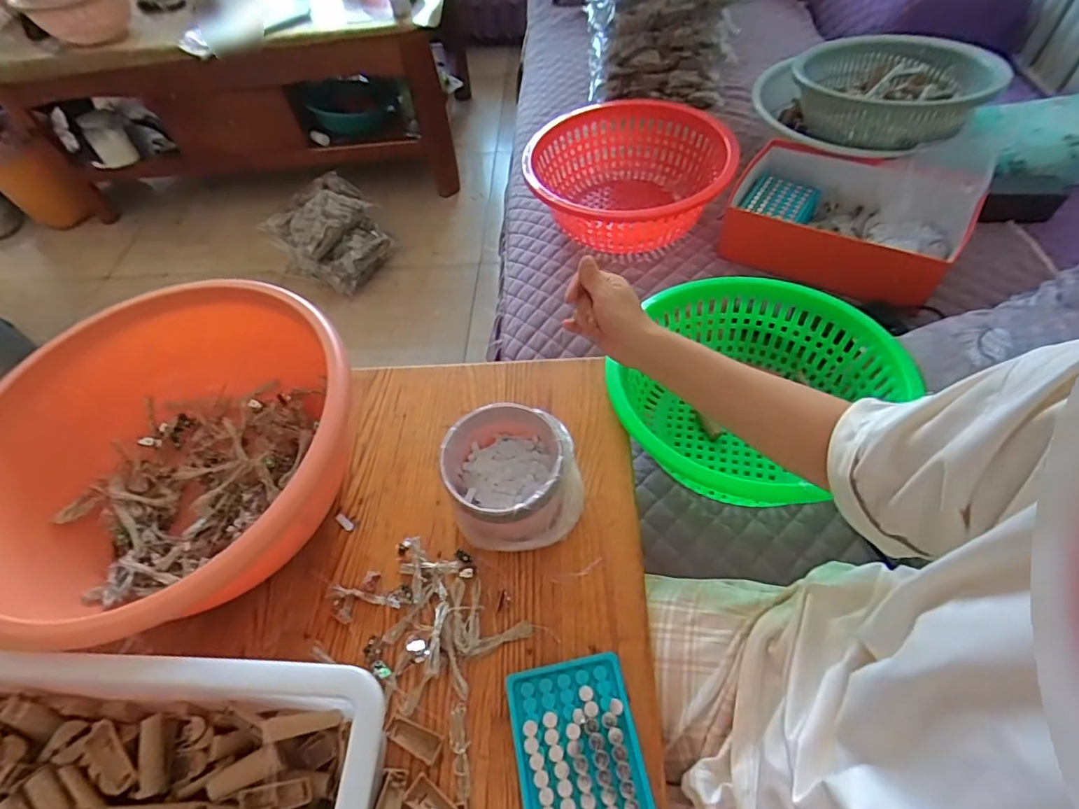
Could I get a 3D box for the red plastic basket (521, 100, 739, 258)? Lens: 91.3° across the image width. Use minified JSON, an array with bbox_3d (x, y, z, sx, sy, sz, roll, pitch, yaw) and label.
[{"bbox_3d":[0.146,-0.374,0.886,0.310,0.132,0.318,-1,56,2],"label":"red plastic basket"}]

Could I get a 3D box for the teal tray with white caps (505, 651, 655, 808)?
[{"bbox_3d":[0.031,0.276,0.417,0.095,0.019,0.131,-10,56,-4],"label":"teal tray with white caps"}]

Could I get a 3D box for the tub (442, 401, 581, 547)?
[{"bbox_3d":[-0.027,0.071,0.521,0.123,0.082,0.123,-1,56,2],"label":"tub"}]

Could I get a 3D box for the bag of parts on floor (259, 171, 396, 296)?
[{"bbox_3d":[-0.579,-0.464,1.480,0.250,0.219,0.223,-40,63,-22],"label":"bag of parts on floor"}]

